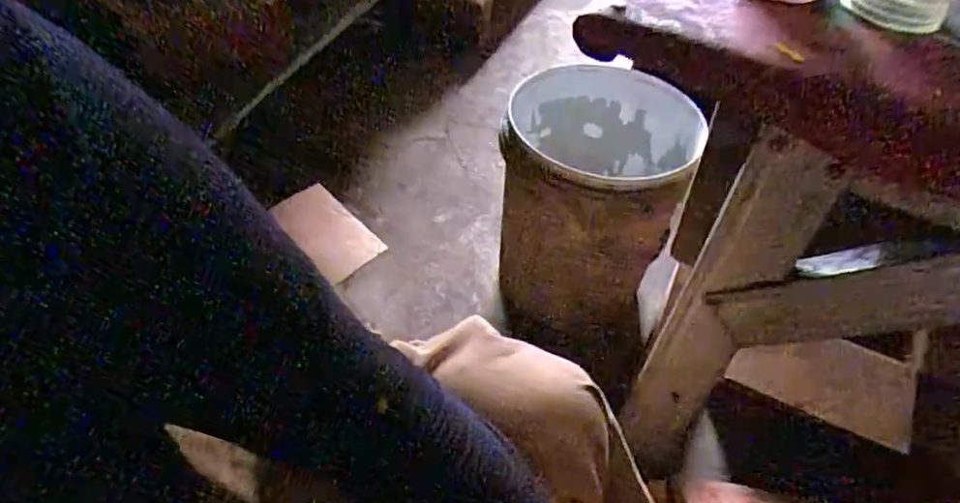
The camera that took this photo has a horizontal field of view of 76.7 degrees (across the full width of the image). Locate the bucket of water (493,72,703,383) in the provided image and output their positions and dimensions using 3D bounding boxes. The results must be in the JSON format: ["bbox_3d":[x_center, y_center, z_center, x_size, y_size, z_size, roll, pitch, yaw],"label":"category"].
[{"bbox_3d":[0.177,-0.085,1.060,0.307,0.373,0.261,16,49,9],"label":"bucket of water"}]

